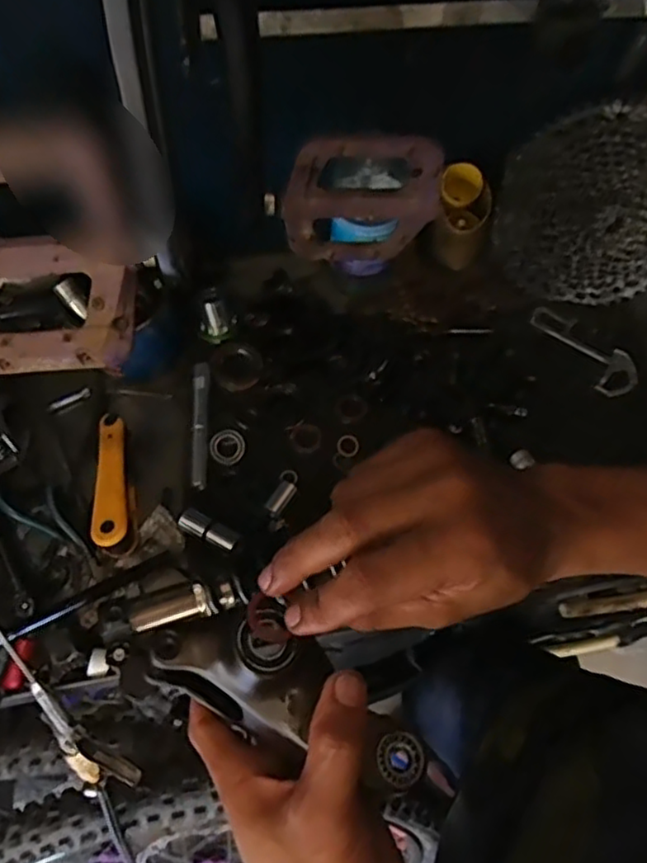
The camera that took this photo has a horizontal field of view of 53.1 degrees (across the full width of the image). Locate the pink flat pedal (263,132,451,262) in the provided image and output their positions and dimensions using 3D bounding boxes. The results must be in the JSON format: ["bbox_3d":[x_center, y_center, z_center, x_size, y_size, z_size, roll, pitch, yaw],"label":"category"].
[{"bbox_3d":[0.020,-0.146,0.407,0.106,0.099,0.017,-4,63,-2],"label":"pink flat pedal"}]

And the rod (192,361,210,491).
[{"bbox_3d":[-0.117,-0.012,0.617,0.016,0.011,0.134,-4,63,-2],"label":"rod"}]

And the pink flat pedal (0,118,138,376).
[{"bbox_3d":[-0.137,-0.083,0.306,0.094,0.015,0.111,-3,102,1],"label":"pink flat pedal"}]

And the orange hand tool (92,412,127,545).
[{"bbox_3d":[-0.187,0.039,0.566,0.026,0.007,0.128,-3,55,-13],"label":"orange hand tool"}]

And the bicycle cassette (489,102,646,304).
[{"bbox_3d":[0.269,-0.216,0.635,0.190,0.189,0.043,4,31,1],"label":"bicycle cassette"}]

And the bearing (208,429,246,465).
[{"bbox_3d":[-0.091,0.015,0.615,0.034,0.007,0.034,0,63,0],"label":"bearing"}]

